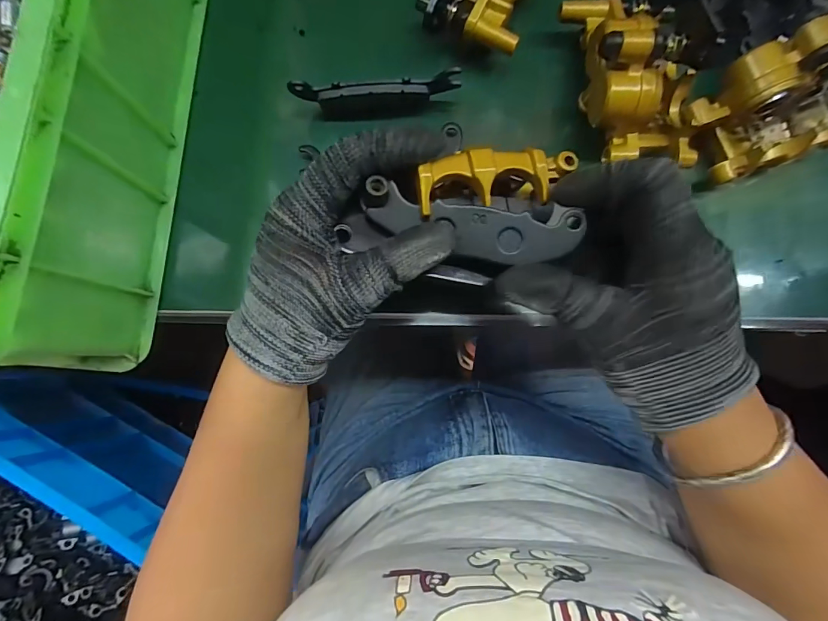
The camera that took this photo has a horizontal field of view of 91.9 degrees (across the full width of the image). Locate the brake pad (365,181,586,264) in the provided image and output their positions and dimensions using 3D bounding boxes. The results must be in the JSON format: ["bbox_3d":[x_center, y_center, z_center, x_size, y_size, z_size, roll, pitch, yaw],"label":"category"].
[{"bbox_3d":[0.030,-0.043,0.204,0.104,0.012,0.030,11,83,6],"label":"brake pad"}]

